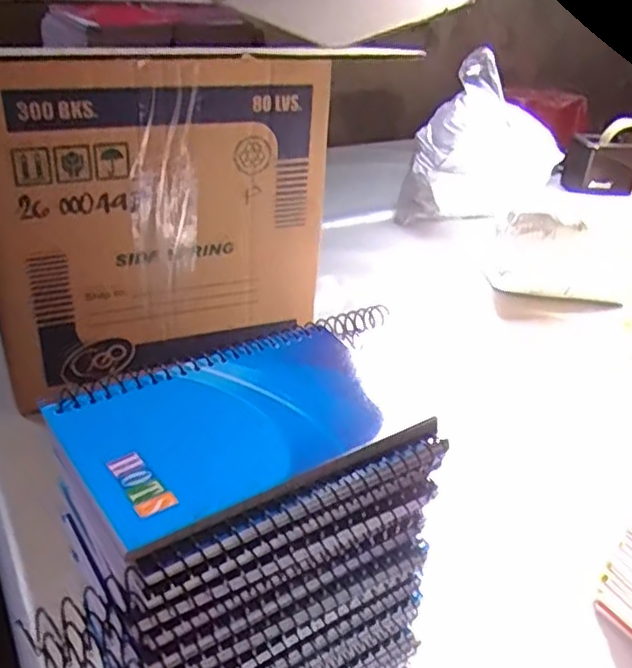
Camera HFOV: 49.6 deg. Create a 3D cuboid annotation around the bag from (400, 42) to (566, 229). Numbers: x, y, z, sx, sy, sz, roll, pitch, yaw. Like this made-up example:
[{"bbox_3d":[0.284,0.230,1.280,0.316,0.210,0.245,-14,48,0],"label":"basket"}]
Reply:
[{"bbox_3d":[0.249,-0.275,1.017,0.194,0.210,0.166,19,35,23],"label":"bag"}]

